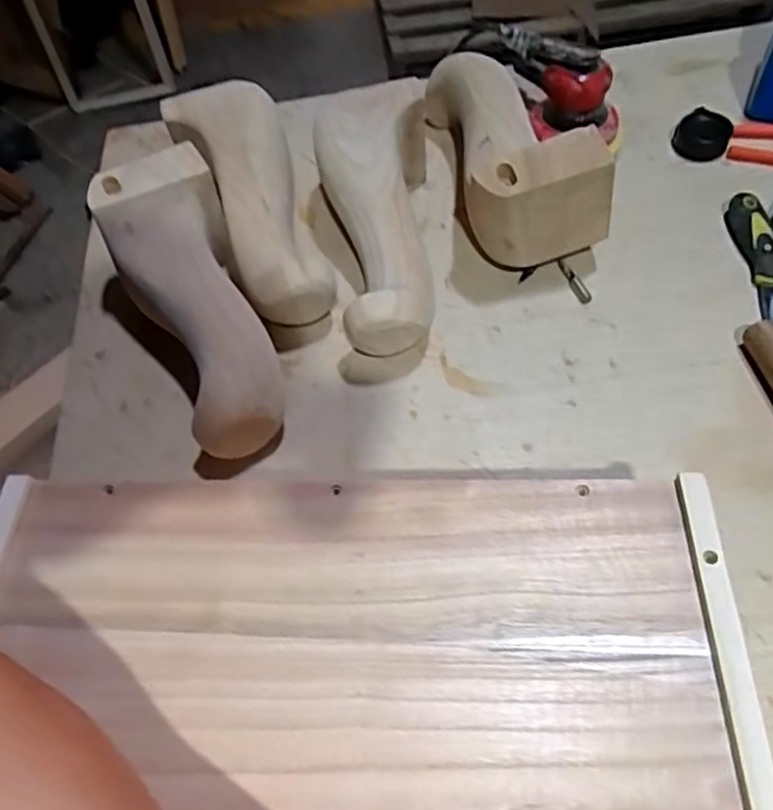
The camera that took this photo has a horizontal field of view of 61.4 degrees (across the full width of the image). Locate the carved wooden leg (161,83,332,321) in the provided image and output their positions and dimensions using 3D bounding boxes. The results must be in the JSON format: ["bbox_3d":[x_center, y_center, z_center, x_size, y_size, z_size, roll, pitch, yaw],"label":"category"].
[{"bbox_3d":[-0.135,-0.209,0.665,0.115,0.077,0.304,-18,59,-8],"label":"carved wooden leg"}]

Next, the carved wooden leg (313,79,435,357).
[{"bbox_3d":[-0.013,-0.181,0.637,0.115,0.105,0.285,-2,58,2],"label":"carved wooden leg"}]

